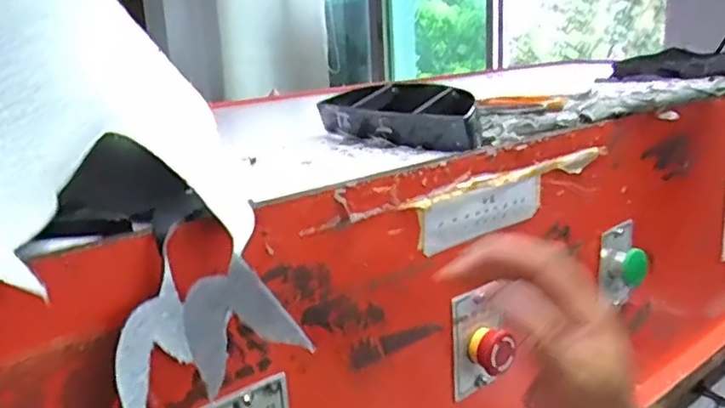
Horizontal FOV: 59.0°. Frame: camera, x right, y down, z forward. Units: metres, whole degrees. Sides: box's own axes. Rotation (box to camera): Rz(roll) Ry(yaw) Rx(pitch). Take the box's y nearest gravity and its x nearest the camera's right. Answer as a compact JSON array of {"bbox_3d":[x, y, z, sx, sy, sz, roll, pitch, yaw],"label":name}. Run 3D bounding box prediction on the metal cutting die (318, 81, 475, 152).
[{"bbox_3d":[0.038,-0.080,0.563,0.059,0.047,0.164,-15,18,-41],"label":"metal cutting die"}]

